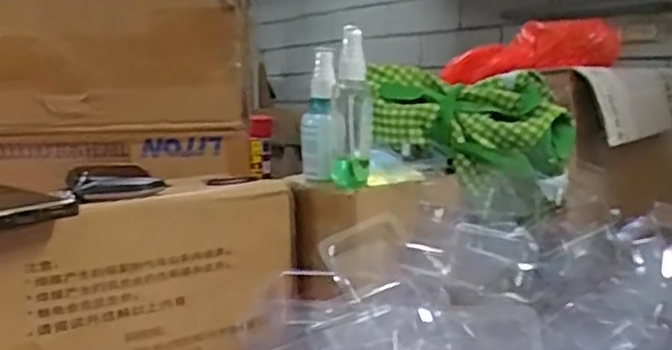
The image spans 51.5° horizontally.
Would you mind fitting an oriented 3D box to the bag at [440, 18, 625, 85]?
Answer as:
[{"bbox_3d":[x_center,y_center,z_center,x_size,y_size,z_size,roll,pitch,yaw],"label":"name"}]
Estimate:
[{"bbox_3d":[0.222,-0.141,0.798,0.192,0.065,0.032,2,7,15],"label":"bag"}]

